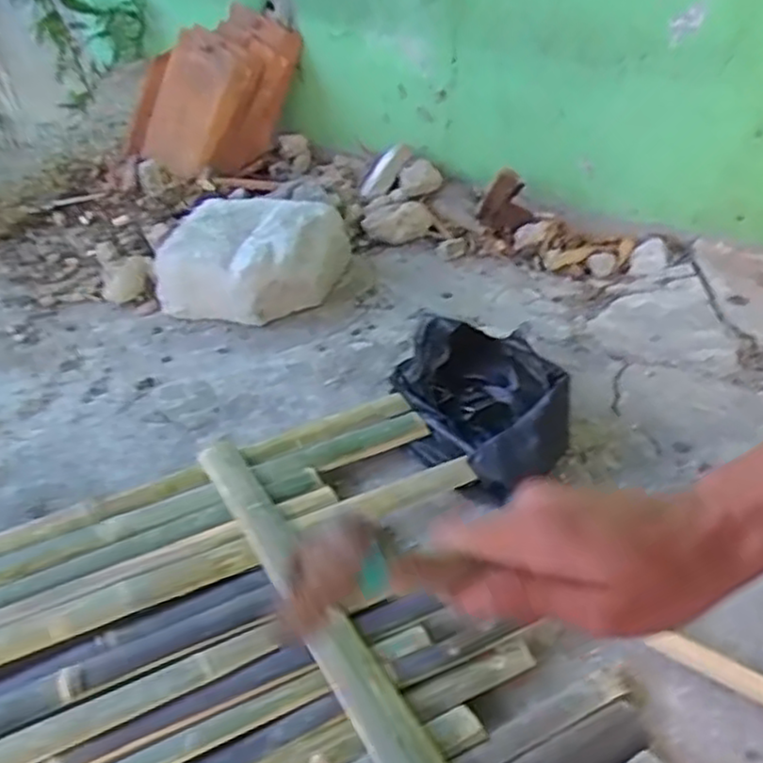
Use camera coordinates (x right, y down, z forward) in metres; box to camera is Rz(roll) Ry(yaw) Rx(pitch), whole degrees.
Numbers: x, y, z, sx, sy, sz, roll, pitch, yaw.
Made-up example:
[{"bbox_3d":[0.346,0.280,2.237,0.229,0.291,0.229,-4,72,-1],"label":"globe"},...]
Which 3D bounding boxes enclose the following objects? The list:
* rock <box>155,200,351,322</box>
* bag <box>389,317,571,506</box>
[{"bbox_3d":[-0.181,-0.175,1.034,0.240,0.100,0.196,7,38,19],"label":"rock"},{"bbox_3d":[0.099,0.018,0.702,0.148,0.094,0.183,-8,33,-6],"label":"bag"}]

